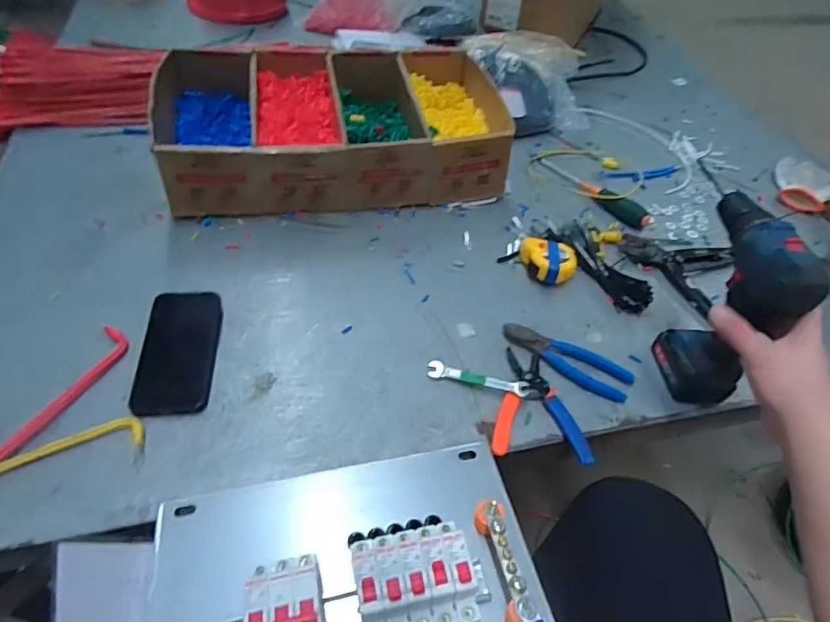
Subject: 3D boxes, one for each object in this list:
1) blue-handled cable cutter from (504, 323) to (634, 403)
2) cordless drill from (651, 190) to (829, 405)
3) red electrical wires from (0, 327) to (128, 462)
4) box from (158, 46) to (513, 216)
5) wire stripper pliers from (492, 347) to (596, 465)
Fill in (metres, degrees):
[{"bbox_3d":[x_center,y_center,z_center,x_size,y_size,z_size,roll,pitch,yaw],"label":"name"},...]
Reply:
[{"bbox_3d":[0.187,0.056,0.642,0.161,0.018,0.047,28,51,20],"label":"blue-handled cable cutter"},{"bbox_3d":[0.351,-0.011,0.585,0.074,0.215,0.147,13,47,7],"label":"cordless drill"},{"bbox_3d":[-0.406,0.141,0.489,0.038,0.010,0.355,18,48,11],"label":"red electrical wires"},{"bbox_3d":[-0.140,-0.319,0.882,0.528,0.122,0.343,-5,47,-10],"label":"box"},{"bbox_3d":[0.139,0.103,0.593,0.103,0.017,0.139,4,47,-1],"label":"wire stripper pliers"}]

